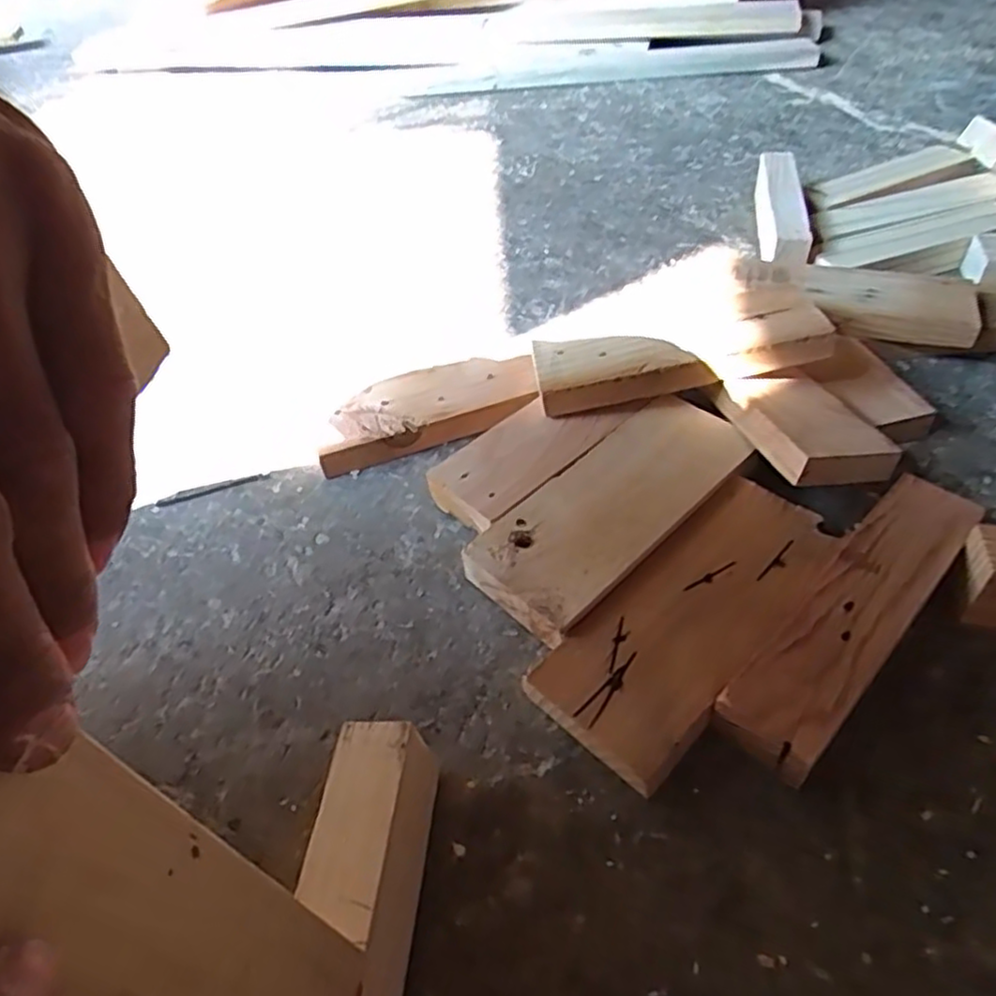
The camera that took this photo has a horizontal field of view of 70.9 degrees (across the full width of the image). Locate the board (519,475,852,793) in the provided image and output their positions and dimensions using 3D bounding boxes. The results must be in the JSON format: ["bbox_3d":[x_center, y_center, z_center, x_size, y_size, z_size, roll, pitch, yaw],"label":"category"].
[{"bbox_3d":[0.113,0.064,0.395,0.081,0.030,0.199,34,57,32],"label":"board"}]

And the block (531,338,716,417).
[{"bbox_3d":[0.088,-0.095,0.506,0.118,0.034,0.069,-6,46,3],"label":"block"}]

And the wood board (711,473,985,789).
[{"bbox_3d":[0.194,0.062,0.381,0.050,0.038,0.208,34,59,31],"label":"wood board"}]

